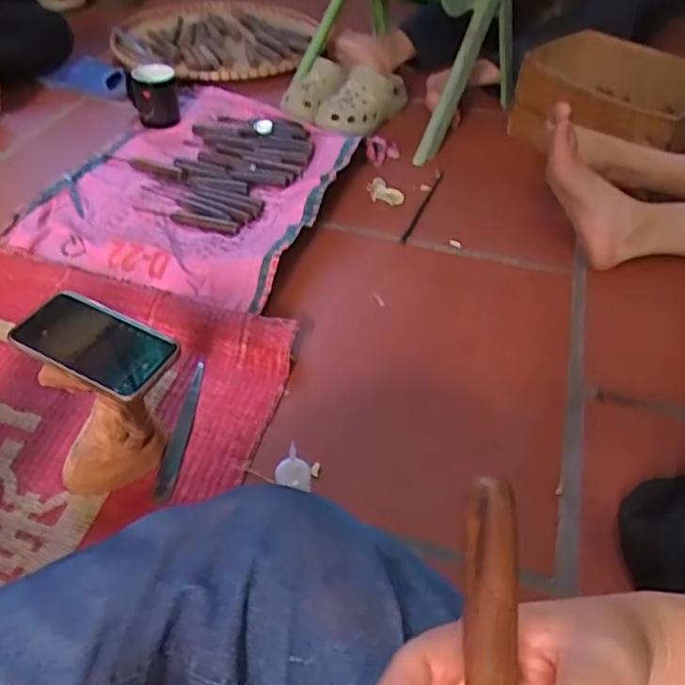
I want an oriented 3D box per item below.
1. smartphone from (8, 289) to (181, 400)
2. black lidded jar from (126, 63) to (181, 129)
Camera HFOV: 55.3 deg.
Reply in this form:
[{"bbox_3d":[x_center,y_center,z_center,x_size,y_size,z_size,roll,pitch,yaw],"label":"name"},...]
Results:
[{"bbox_3d":[-0.227,-0.001,0.601,0.148,0.015,0.075,20,46,19],"label":"smartphone"},{"bbox_3d":[-0.367,-0.485,1.261,0.082,0.096,0.093,-23,49,-24],"label":"black lidded jar"}]

